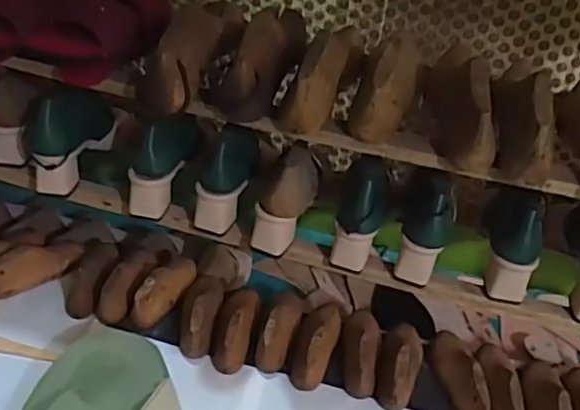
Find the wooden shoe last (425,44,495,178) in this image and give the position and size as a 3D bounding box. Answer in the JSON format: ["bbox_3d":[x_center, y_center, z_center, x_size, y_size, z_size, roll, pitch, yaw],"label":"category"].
[{"bbox_3d":[0.194,-0.123,0.698,0.058,0.082,0.191,5,37,-1],"label":"wooden shoe last"}]

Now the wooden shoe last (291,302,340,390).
[{"bbox_3d":[0.035,0.171,0.798,0.051,0.056,0.138,15,38,11],"label":"wooden shoe last"}]

